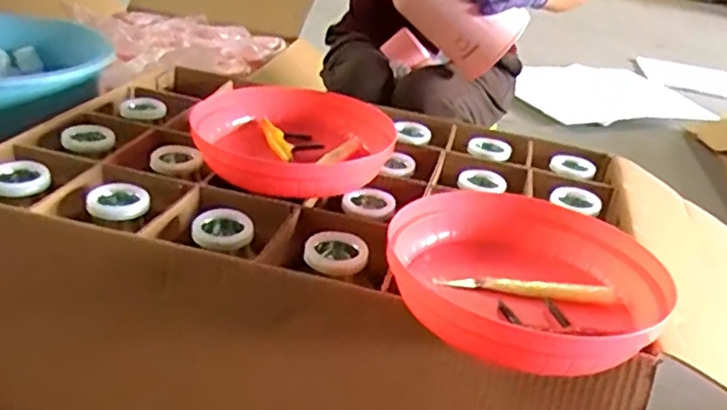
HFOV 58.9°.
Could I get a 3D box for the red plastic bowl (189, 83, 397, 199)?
[{"bbox_3d":[-0.093,-0.086,0.790,0.248,0.059,0.227,6,29,-3],"label":"red plastic bowl"}]

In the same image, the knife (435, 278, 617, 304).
[{"bbox_3d":[0.143,0.073,0.571,0.155,0.015,0.016,8,29,0],"label":"knife"}]

